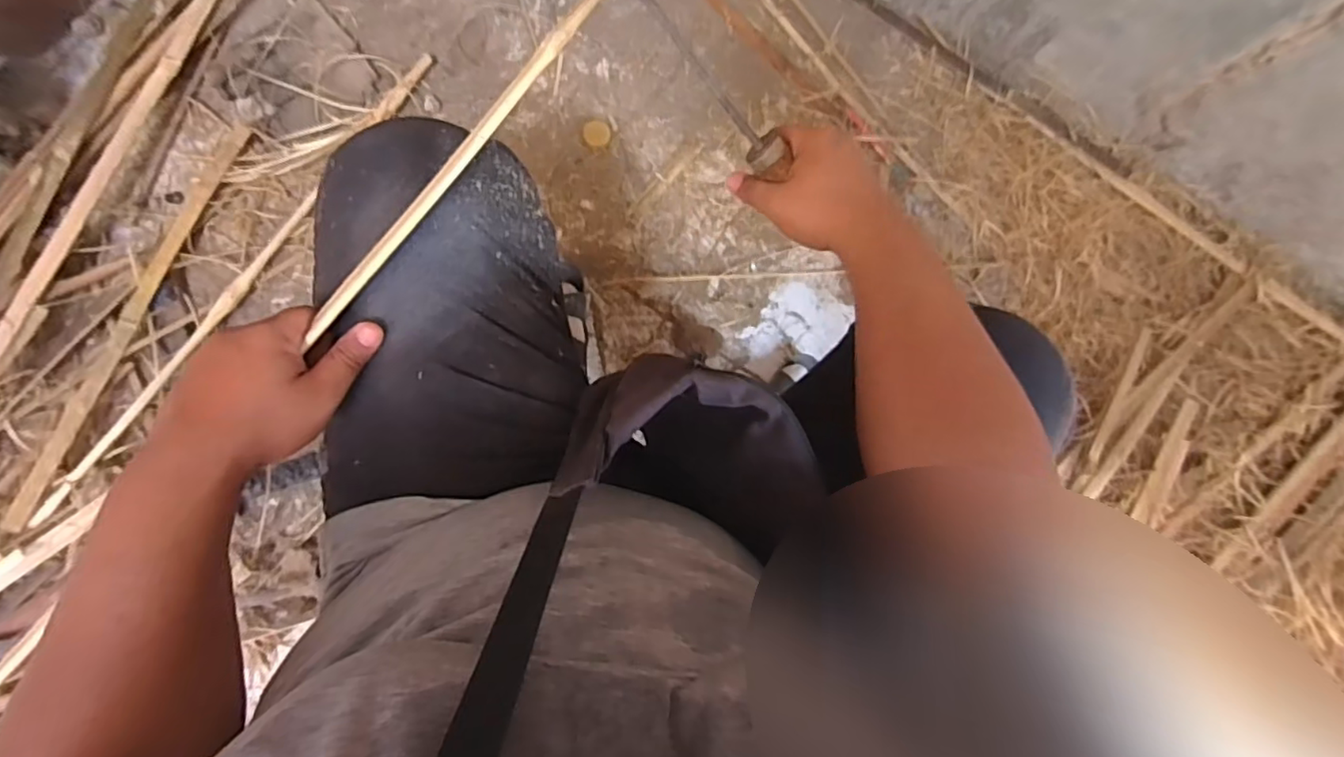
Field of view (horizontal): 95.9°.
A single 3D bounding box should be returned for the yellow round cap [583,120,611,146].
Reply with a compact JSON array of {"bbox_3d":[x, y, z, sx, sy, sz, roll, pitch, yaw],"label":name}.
[{"bbox_3d":[-0.107,-0.350,0.865,0.039,0.009,0.037,1,84,-5],"label":"yellow round cap"}]

